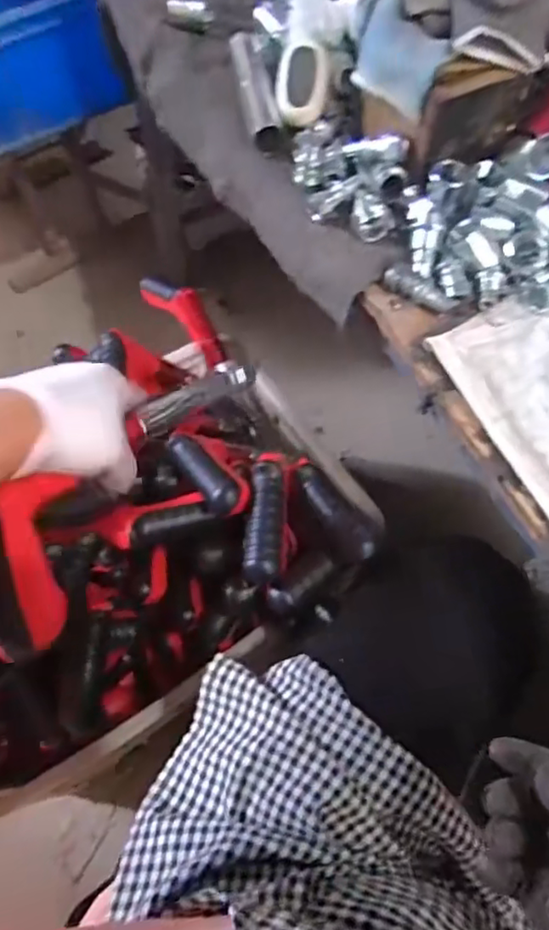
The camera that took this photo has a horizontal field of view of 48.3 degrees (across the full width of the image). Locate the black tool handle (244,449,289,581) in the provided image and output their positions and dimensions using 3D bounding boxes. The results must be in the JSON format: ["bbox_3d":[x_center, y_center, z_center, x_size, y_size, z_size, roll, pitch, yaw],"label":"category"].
[{"bbox_3d":[-0.005,0.046,0.537,0.034,0.028,0.112,4,66,0],"label":"black tool handle"}]

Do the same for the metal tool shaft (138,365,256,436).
[{"bbox_3d":[-0.061,-0.061,0.505,0.022,0.024,0.137,38,40,14],"label":"metal tool shaft"}]

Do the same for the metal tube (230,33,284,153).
[{"bbox_3d":[-0.017,-0.332,0.539,0.027,0.021,0.138,-9,67,-5],"label":"metal tube"}]

